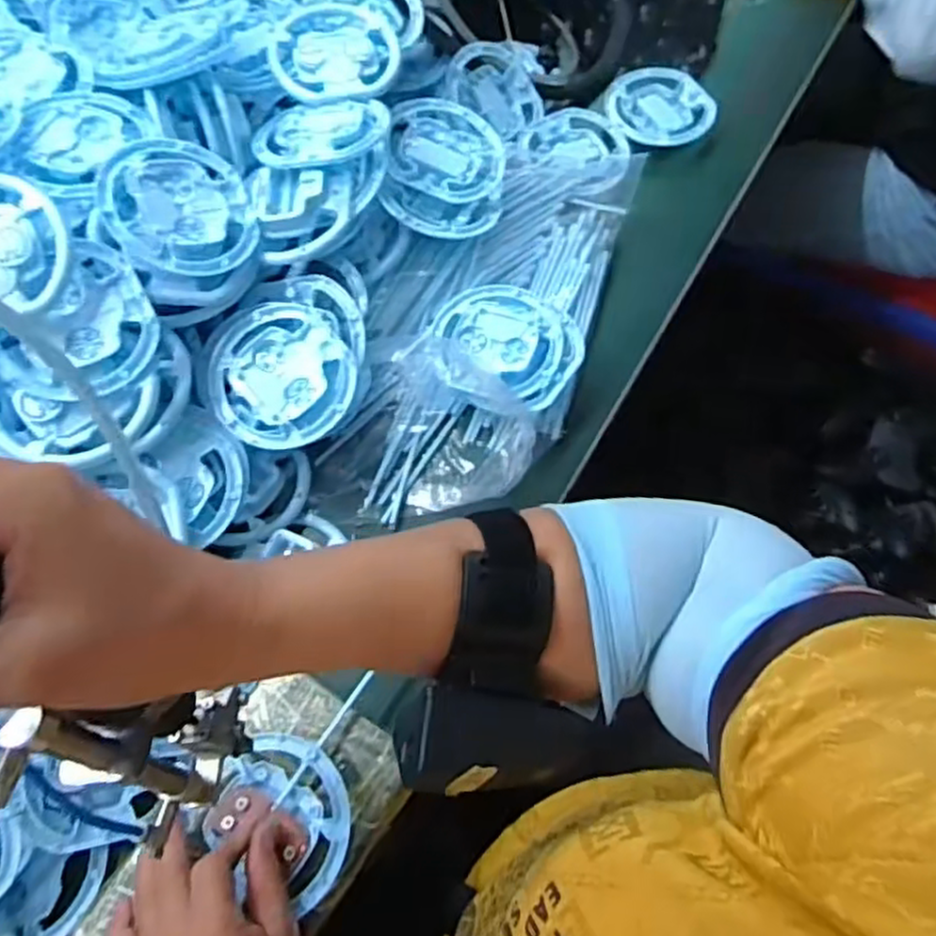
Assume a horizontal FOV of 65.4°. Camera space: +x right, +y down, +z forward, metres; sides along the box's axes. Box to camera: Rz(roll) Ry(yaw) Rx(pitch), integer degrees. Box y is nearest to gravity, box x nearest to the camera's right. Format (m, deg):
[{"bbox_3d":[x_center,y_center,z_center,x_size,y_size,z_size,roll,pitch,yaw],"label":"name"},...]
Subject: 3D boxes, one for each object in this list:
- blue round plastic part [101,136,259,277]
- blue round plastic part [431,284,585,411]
[{"bbox_3d":[-0.202,-0.182,0.509,0.100,0.015,0.100,10,70,-29],"label":"blue round plastic part"},{"bbox_3d":[0.030,-0.100,0.587,0.117,0.031,0.097,32,69,15],"label":"blue round plastic part"}]

